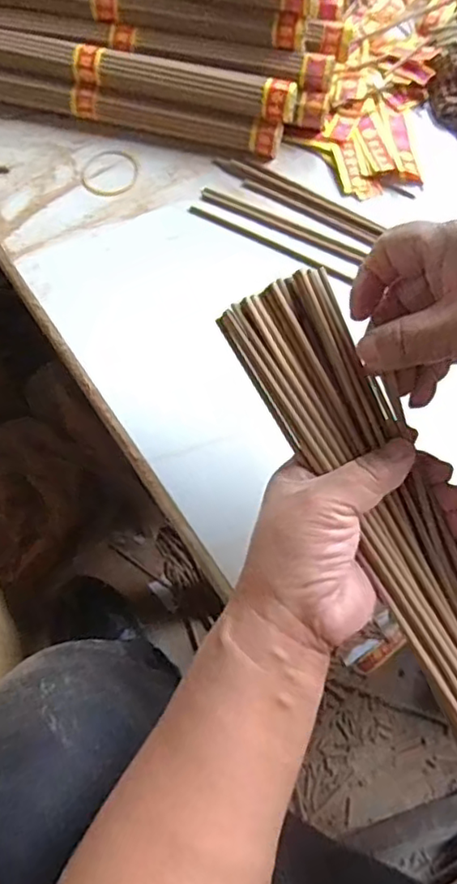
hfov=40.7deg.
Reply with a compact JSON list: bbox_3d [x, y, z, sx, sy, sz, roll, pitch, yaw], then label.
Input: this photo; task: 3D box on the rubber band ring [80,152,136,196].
[{"bbox_3d":[-0.093,-0.210,0.479,0.045,0.004,0.044,0,69,0],"label":"rubber band ring"}]

